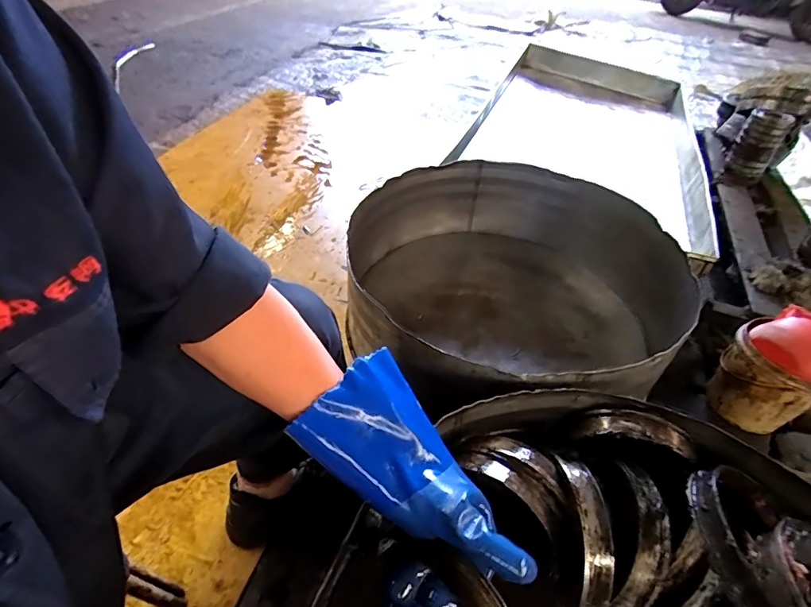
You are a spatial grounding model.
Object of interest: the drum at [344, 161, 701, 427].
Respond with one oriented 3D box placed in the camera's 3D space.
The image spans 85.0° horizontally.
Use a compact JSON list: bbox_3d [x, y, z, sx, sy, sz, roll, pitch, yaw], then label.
[{"bbox_3d":[0.176,-0.033,0.853,0.589,0.226,0.619,3,44,-3],"label":"drum"}]

